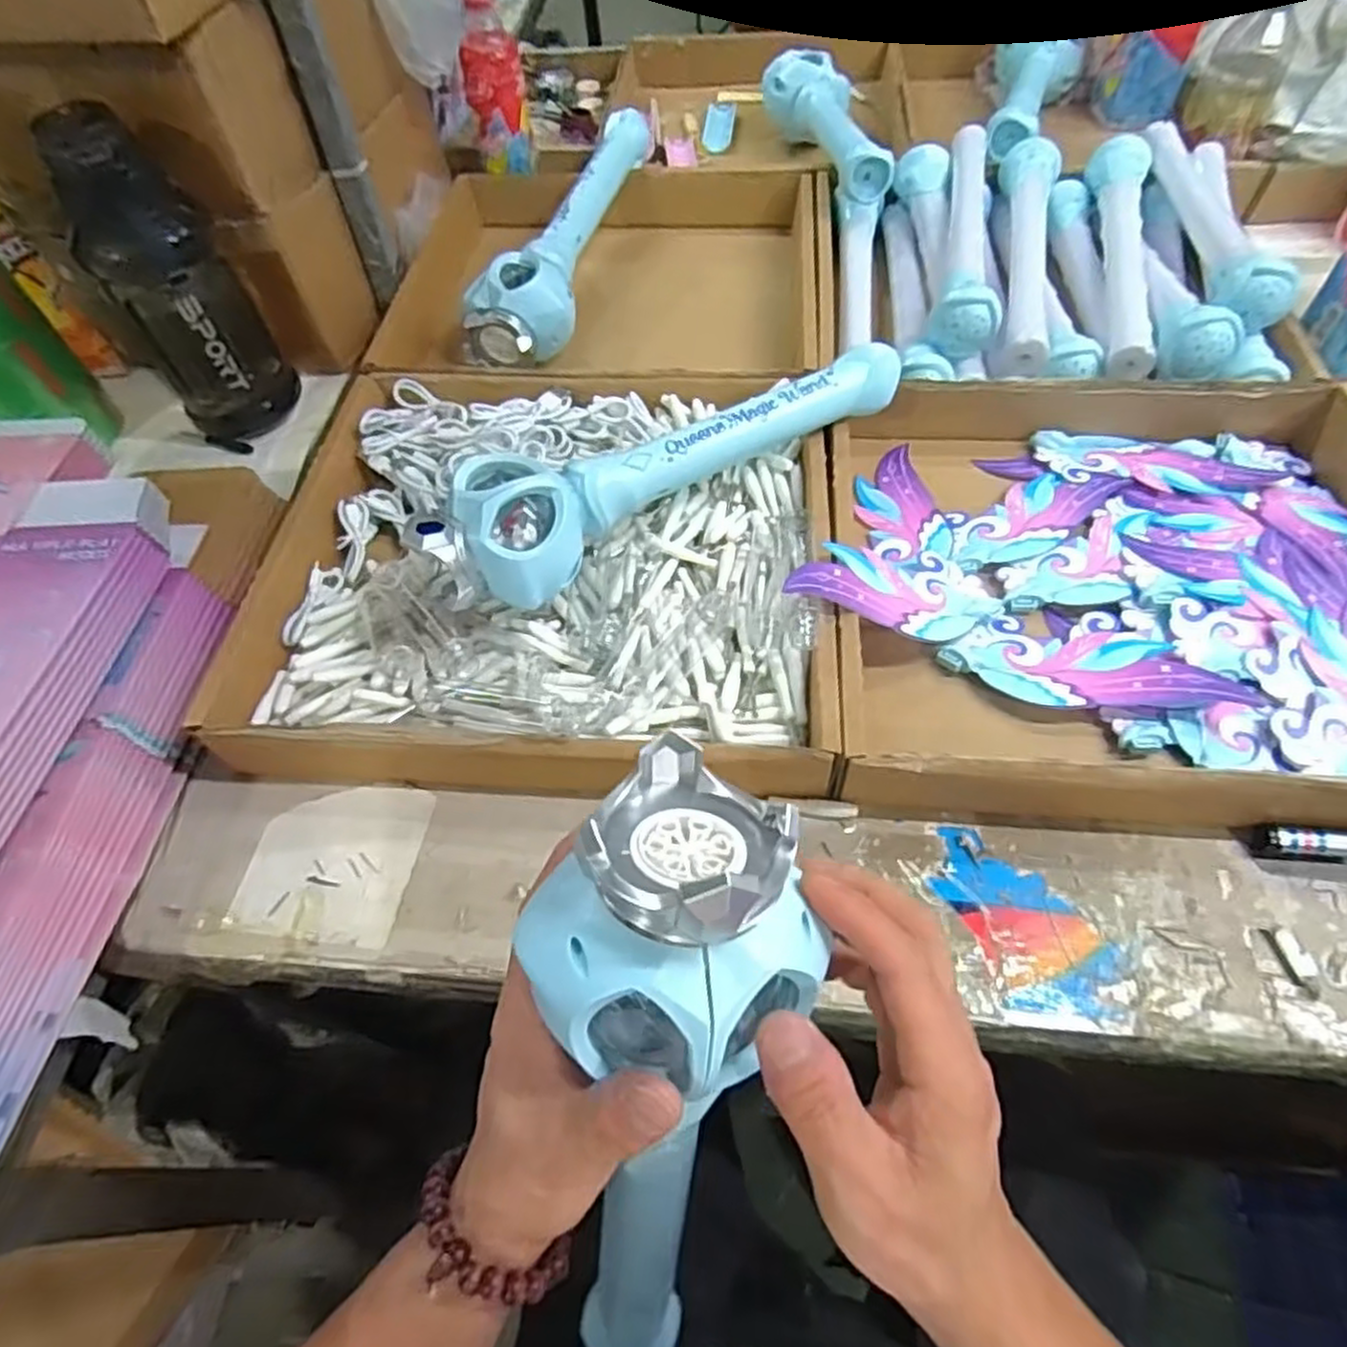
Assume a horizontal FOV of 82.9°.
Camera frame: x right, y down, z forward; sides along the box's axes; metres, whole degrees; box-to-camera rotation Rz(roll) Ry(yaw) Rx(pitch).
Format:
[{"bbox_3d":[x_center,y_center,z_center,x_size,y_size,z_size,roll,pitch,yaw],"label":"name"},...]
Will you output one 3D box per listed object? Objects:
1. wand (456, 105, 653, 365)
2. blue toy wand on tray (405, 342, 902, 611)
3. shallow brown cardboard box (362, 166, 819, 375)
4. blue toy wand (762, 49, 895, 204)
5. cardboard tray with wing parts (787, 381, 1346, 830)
[{"bbox_3d":[-0.105,-0.428,0.739,0.090,0.063,0.357,9,58,8],"label":"wand"},{"bbox_3d":[0.003,-0.148,0.529,0.354,0.075,0.081,-31,61,-18],"label":"blue toy wand on tray"},{"bbox_3d":[-0.059,-0.385,0.749,0.386,0.069,0.368,5,57,5],"label":"shallow brown cardboard box"},{"bbox_3d":[0.156,-0.577,0.806,0.087,0.073,0.313,-3,57,0],"label":"blue toy wand"},{"bbox_3d":[0.290,-0.070,0.505,0.389,0.059,0.360,2,57,3],"label":"cardboard tray with wing parts"}]

